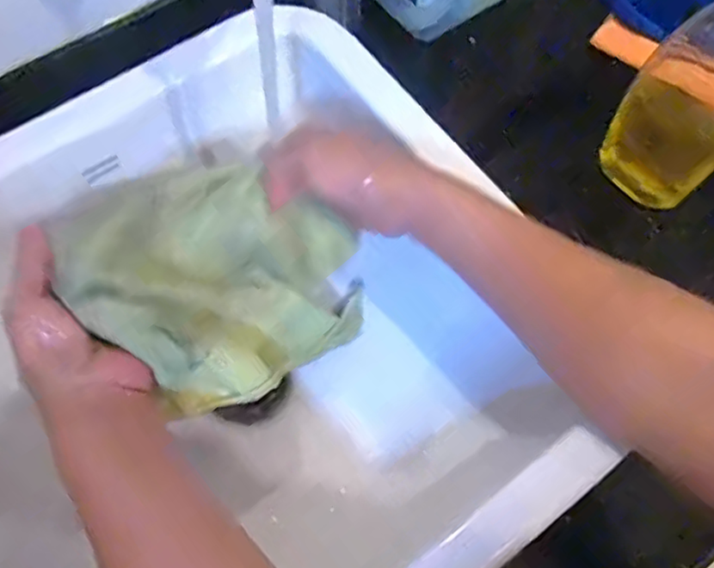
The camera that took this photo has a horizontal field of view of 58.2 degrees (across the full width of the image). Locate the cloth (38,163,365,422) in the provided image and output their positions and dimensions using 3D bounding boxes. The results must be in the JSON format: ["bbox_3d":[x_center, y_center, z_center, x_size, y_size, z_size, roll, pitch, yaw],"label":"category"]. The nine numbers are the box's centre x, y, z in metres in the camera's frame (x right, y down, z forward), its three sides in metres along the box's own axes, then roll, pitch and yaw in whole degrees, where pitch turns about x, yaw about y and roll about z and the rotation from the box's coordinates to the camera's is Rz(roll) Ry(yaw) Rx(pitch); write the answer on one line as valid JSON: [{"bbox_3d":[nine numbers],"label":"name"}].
[{"bbox_3d":[-0.066,-0.009,0.409,0.200,0.075,0.146,-22,92,-49],"label":"cloth"}]

